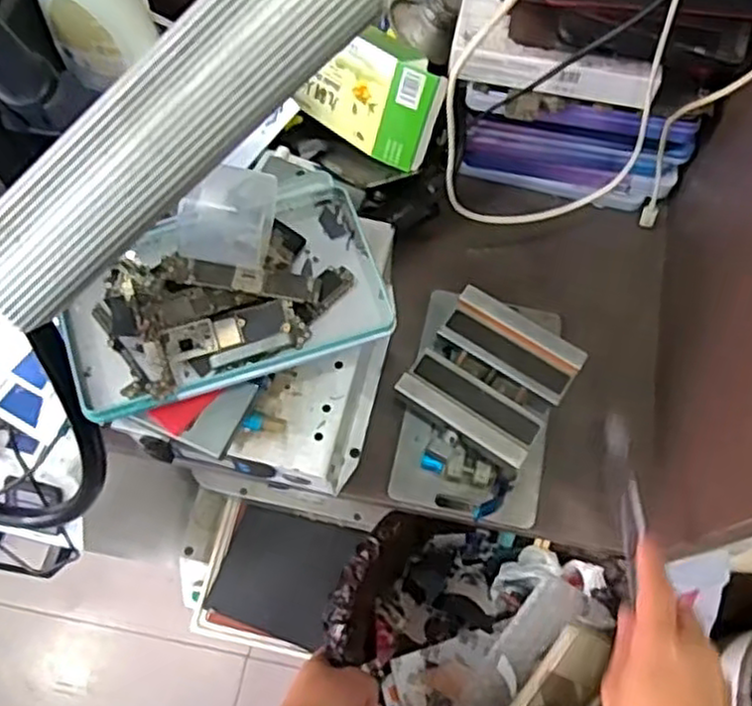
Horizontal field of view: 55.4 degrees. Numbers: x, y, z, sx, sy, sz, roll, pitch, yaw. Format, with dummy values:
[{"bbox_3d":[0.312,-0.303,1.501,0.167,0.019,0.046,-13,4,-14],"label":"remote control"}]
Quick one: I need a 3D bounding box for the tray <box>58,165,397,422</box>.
[{"bbox_3d":[-0.090,-0.041,0.416,0.184,0.040,0.119,-18,69,-9],"label":"tray"}]

